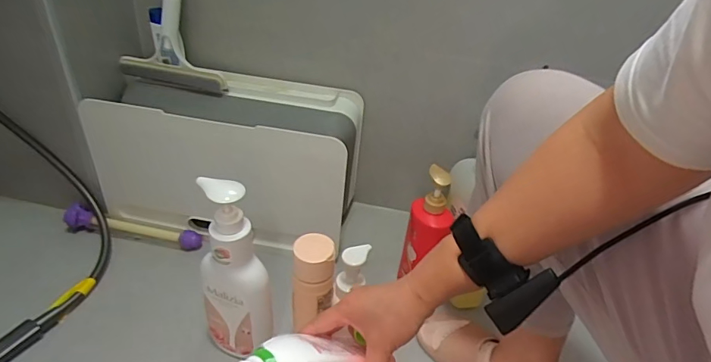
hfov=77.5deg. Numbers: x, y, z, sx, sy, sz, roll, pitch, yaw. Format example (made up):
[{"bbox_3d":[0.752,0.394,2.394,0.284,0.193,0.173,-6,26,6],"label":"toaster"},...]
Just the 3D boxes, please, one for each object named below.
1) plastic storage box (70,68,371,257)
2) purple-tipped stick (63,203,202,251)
[{"bbox_3d":[-0.246,-0.055,0.886,0.488,0.242,0.215,9,36,4],"label":"plastic storage box"},{"bbox_3d":[-0.444,0.095,0.885,0.284,0.033,0.038,10,36,5],"label":"purple-tipped stick"}]

